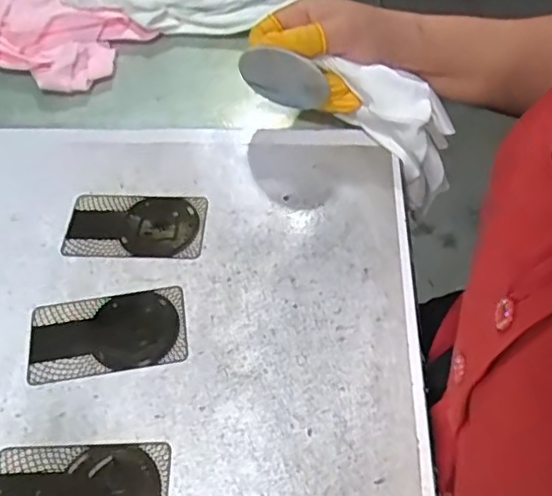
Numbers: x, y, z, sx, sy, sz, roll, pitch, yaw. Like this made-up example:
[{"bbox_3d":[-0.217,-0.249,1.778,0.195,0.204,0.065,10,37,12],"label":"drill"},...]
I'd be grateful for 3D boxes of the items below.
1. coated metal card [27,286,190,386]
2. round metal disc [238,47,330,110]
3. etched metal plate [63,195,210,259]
[{"bbox_3d":[-0.094,0.048,0.350,0.086,0.004,0.049,-9,52,-5],"label":"coated metal card"},{"bbox_3d":[0.004,-0.112,0.413,0.057,0.053,0.008,16,69,-5],"label":"round metal disc"},{"bbox_3d":[-0.089,-0.014,0.388,0.086,0.004,0.049,2,52,4],"label":"etched metal plate"}]

